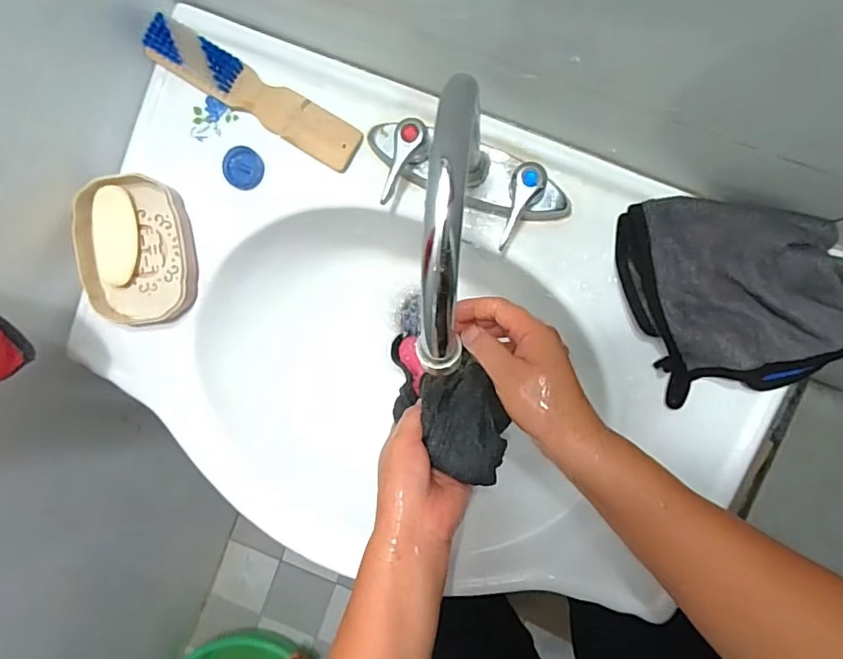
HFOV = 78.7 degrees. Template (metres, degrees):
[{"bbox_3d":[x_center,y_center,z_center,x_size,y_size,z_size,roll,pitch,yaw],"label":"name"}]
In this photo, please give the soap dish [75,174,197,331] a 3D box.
[{"bbox_3d":[-0.261,-0.071,0.473,0.093,0.038,0.131,-5,90,6],"label":"soap dish"}]

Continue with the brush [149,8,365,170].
[{"bbox_3d":[-0.149,-0.209,0.454,0.203,0.026,0.041,31,93,5],"label":"brush"}]

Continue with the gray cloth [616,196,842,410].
[{"bbox_3d":[0.249,-0.032,0.409,0.153,0.053,0.168,-14,89,6],"label":"gray cloth"}]

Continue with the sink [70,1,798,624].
[{"bbox_3d":[-0.017,0.013,0.495,0.600,0.157,0.422,24,93,5],"label":"sink"}]

